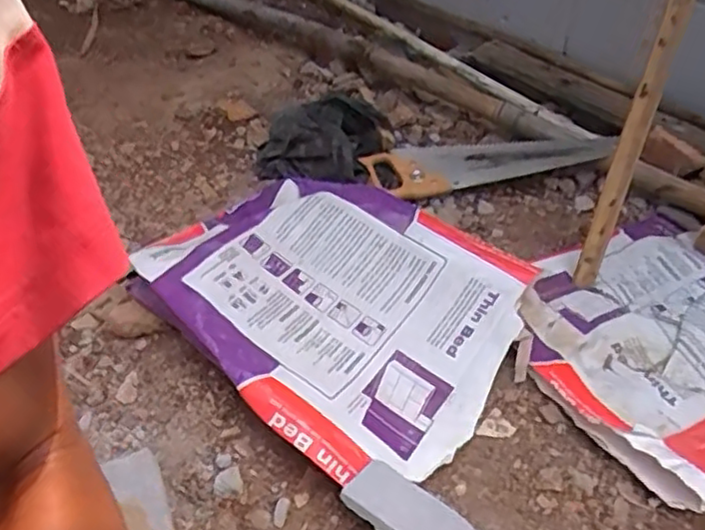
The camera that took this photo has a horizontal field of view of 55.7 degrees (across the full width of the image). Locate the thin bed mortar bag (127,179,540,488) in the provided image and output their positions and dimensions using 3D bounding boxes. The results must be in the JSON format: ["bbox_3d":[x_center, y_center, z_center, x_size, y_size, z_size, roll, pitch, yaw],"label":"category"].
[{"bbox_3d":[-0.027,0.040,0.960,0.529,0.099,0.408,34,56,29],"label":"thin bed mortar bag"}]

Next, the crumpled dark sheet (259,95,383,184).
[{"bbox_3d":[-0.061,-0.225,1.189,0.209,0.081,0.217,7,47,8],"label":"crumpled dark sheet"}]

